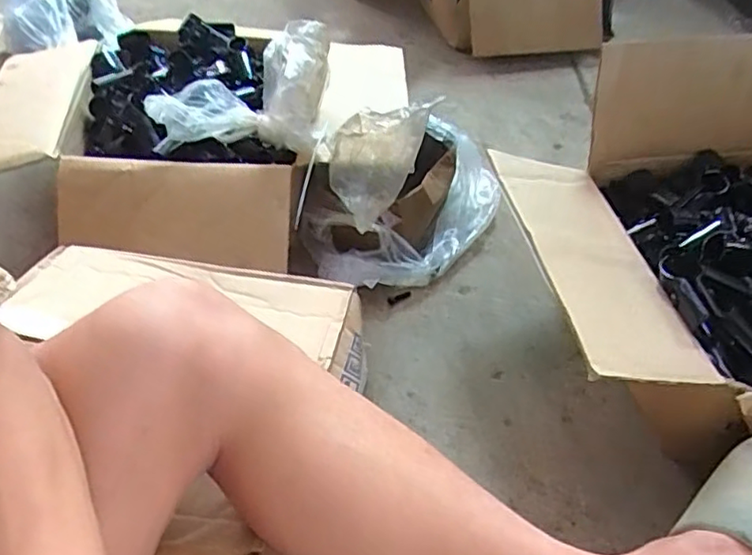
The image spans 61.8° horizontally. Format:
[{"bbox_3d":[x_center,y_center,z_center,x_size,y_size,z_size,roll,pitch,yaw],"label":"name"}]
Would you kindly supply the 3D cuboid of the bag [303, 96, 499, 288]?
[{"bbox_3d":[0.052,-0.126,0.772,0.272,0.220,0.147,-32,55,-28],"label":"bag"}]

